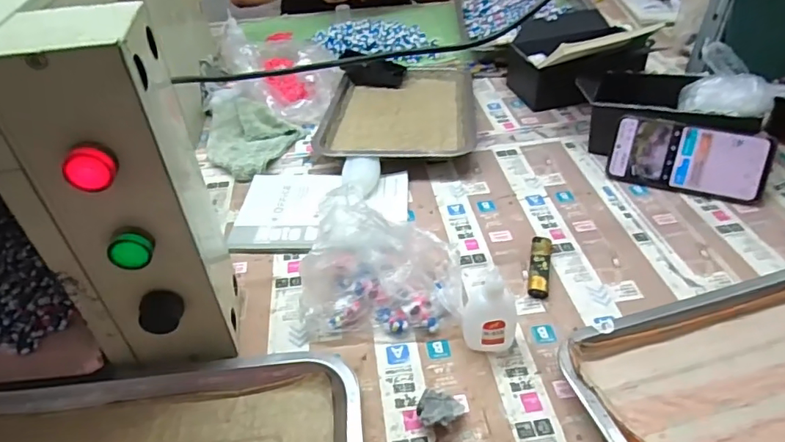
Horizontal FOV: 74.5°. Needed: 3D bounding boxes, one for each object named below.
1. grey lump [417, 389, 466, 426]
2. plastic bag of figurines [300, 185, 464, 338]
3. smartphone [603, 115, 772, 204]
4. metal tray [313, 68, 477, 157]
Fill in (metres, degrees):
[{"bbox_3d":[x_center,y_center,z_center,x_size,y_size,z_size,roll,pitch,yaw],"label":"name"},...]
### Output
[{"bbox_3d":[0.037,0.148,0.400,0.034,0.020,0.029,4,40,8],"label":"grey lump"},{"bbox_3d":[-0.011,0.035,0.470,0.142,0.096,0.095,-3,40,0],"label":"plastic bag of figurines"},{"bbox_3d":[0.334,-0.072,0.587,0.157,0.076,0.007,14,12,23],"label":"smartphone"},{"bbox_3d":[0.013,-0.167,0.764,0.211,0.028,0.271,1,40,5],"label":"metal tray"}]

